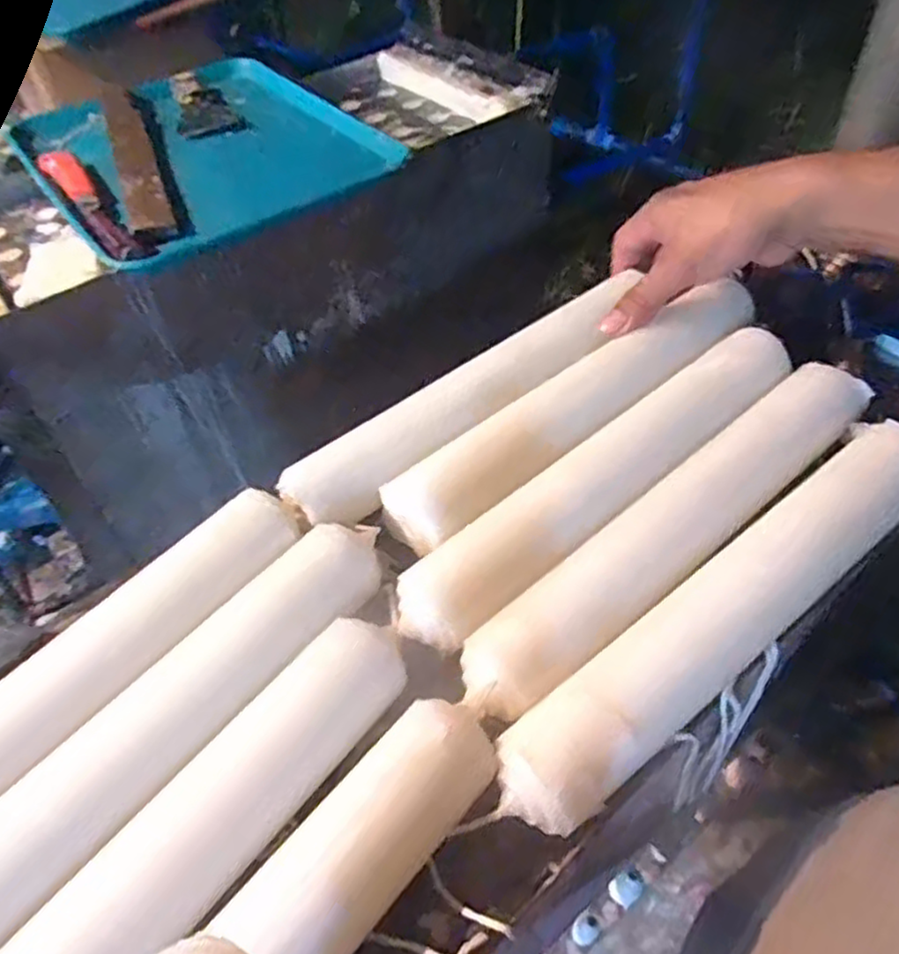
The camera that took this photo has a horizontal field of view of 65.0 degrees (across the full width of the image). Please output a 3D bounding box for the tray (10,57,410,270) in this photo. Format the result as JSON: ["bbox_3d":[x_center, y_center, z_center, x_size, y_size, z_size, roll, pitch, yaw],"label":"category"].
[{"bbox_3d":[-0.290,-0.389,0.820,0.337,0.025,0.408,-31,54,-20],"label":"tray"}]

